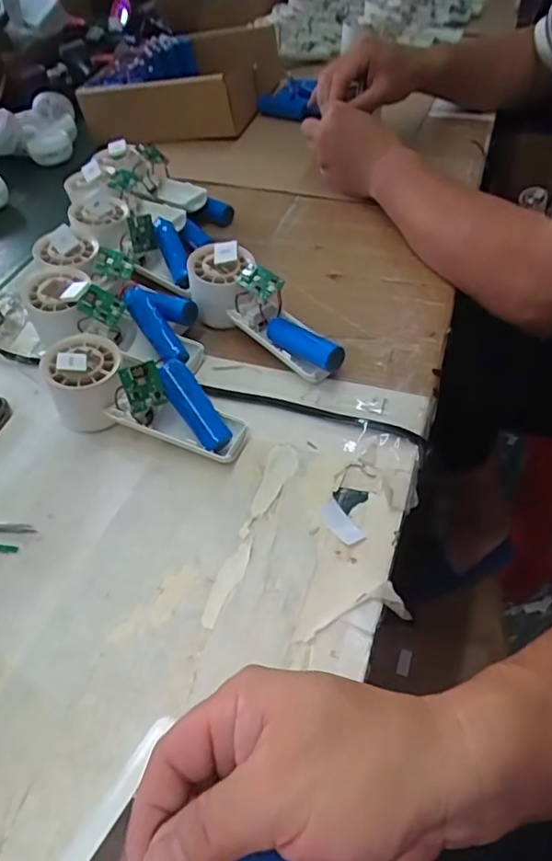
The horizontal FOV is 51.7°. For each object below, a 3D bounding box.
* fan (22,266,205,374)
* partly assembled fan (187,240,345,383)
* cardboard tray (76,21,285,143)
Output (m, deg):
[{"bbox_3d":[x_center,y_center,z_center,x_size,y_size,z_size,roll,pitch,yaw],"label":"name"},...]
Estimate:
[{"bbox_3d":[-0.140,-0.096,0.488,0.161,0.057,0.065,14,51,18],"label":"fan"},{"bbox_3d":[-0.013,-0.096,0.476,0.052,0.061,0.161,-33,53,-23],"label":"partly assembled fan"},{"bbox_3d":[-0.135,-0.533,0.859,0.243,0.071,0.256,9,50,10],"label":"cardboard tray"}]

